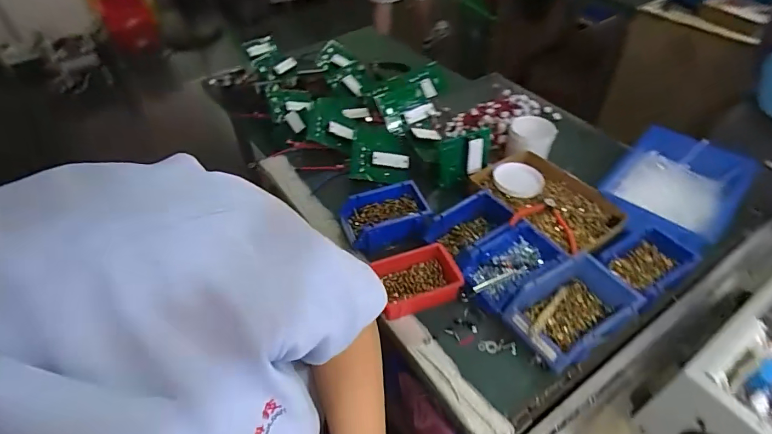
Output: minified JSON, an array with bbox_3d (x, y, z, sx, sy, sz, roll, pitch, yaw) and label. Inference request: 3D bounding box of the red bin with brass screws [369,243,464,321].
[{"bbox_3d":[0.055,0.115,0.770,0.143,0.056,0.099,-14,47,-11],"label":"red bin with brass screws"}]

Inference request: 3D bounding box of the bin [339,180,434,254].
[{"bbox_3d":[0.000,0.001,0.855,0.164,0.064,0.124,-14,47,-10],"label":"bin"}]

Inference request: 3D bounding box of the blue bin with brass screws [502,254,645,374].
[{"bbox_3d":[0.301,0.158,0.707,0.190,0.083,0.127,-25,50,-20],"label":"blue bin with brass screws"}]

